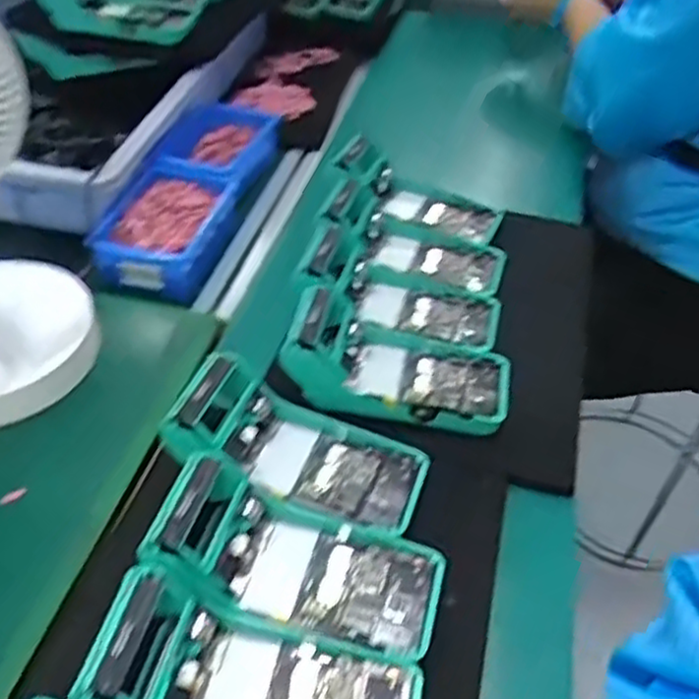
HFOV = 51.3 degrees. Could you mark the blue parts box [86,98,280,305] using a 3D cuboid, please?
[{"bbox_3d":[-0.152,-0.169,0.737,0.107,0.044,0.291,9,44,7],"label":"blue parts box"}]

